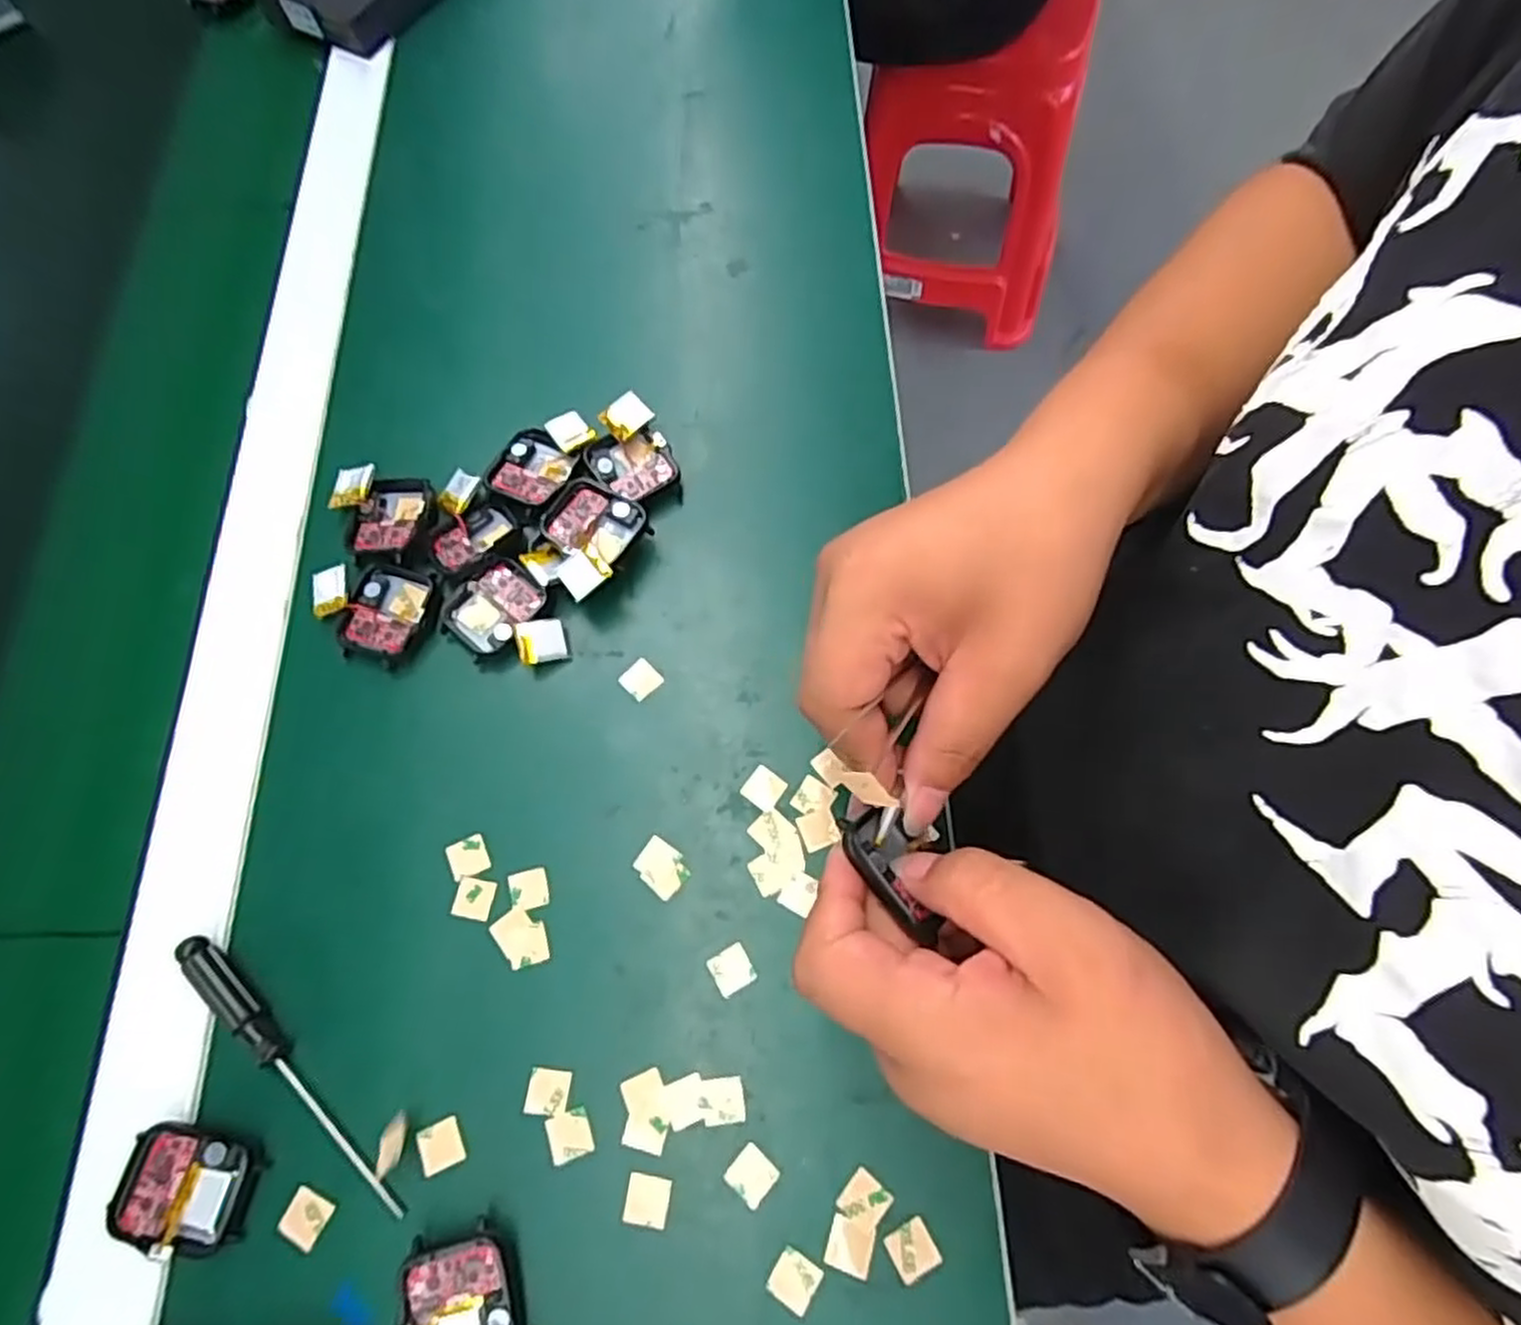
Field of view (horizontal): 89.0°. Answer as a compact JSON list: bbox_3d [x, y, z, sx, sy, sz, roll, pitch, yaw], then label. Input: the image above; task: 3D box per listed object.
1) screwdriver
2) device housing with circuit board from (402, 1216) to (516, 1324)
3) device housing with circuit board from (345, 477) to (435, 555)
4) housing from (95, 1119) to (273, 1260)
[{"bbox_3d":[-0.179,0.154,0.290,0.012,0.013,0.130,-43,73,-13],"label":"screwdriver"},{"bbox_3d":[-0.104,0.218,0.264,0.036,0.011,0.041,-15,70,-4],"label":"device housing with circuit board"},{"bbox_3d":[-0.179,-0.072,0.373,0.037,0.007,0.046,14,71,7],"label":"device housing with circuit board"},{"bbox_3d":[-0.207,0.190,0.280,0.045,0.008,0.038,12,70,7],"label":"housing"}]

